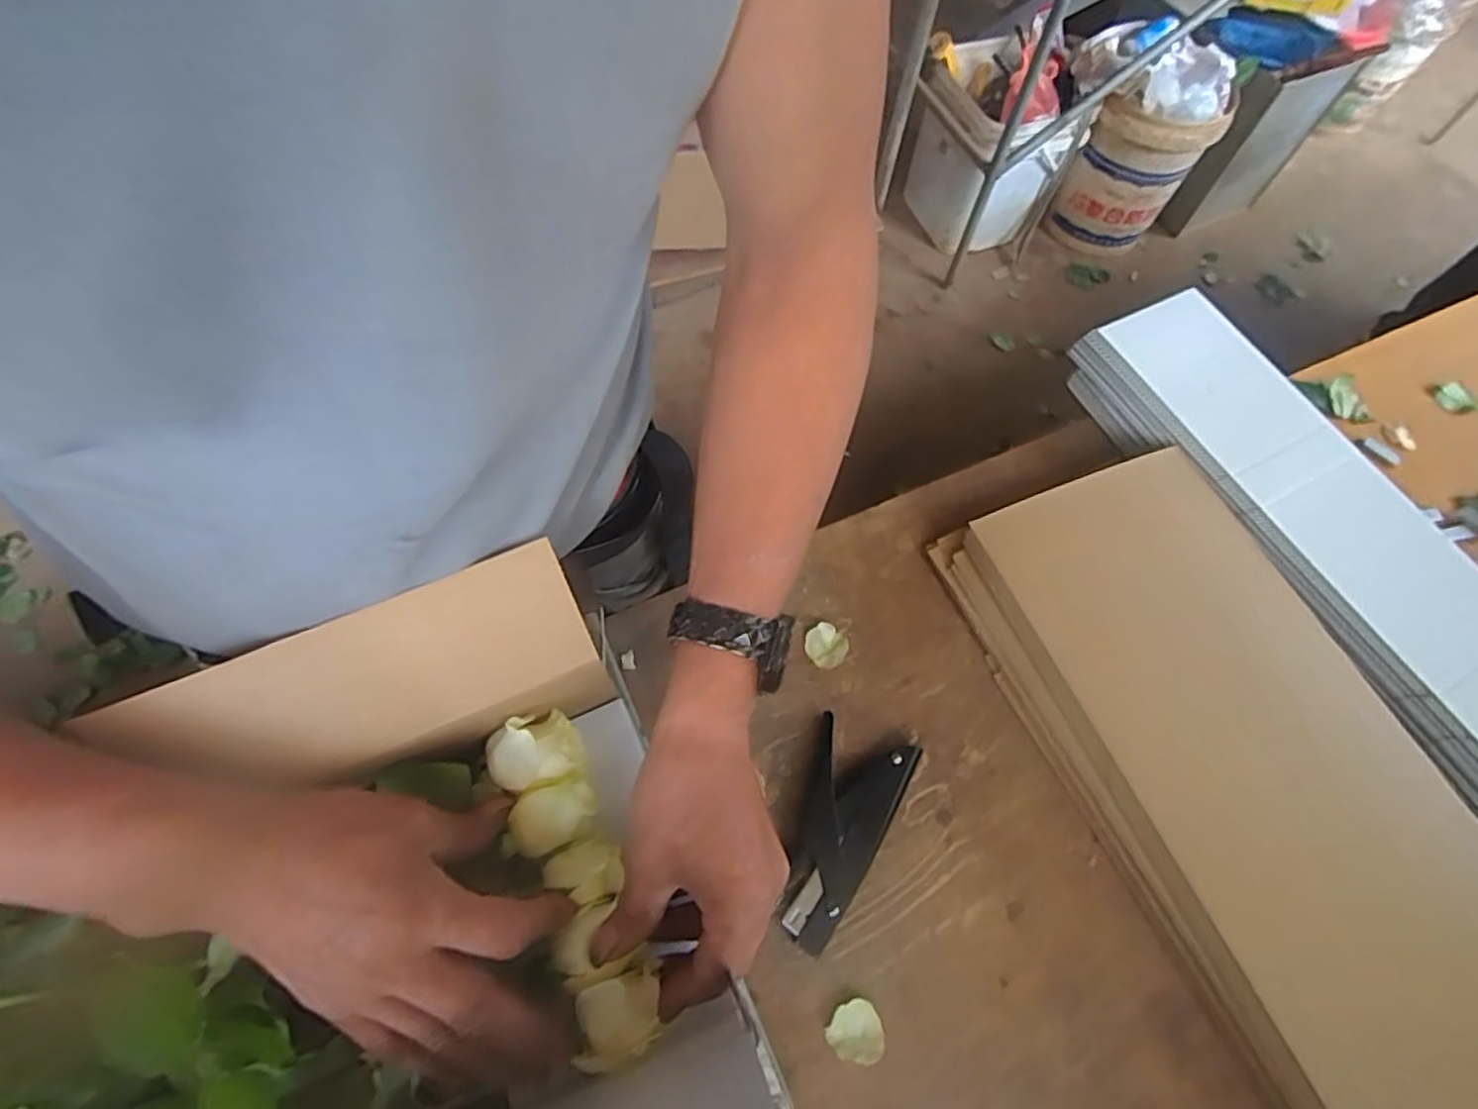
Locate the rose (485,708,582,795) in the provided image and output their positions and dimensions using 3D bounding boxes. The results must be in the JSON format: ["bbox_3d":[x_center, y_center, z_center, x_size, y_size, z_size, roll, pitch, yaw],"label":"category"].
[{"bbox_3d":[-0.113,0.107,0.372,0.047,0.038,0.034,-25,69,-13],"label":"rose"}]

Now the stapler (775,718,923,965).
[{"bbox_3d":[0.072,0.197,0.480,0.067,0.029,0.145,19,66,7],"label":"stapler"}]

